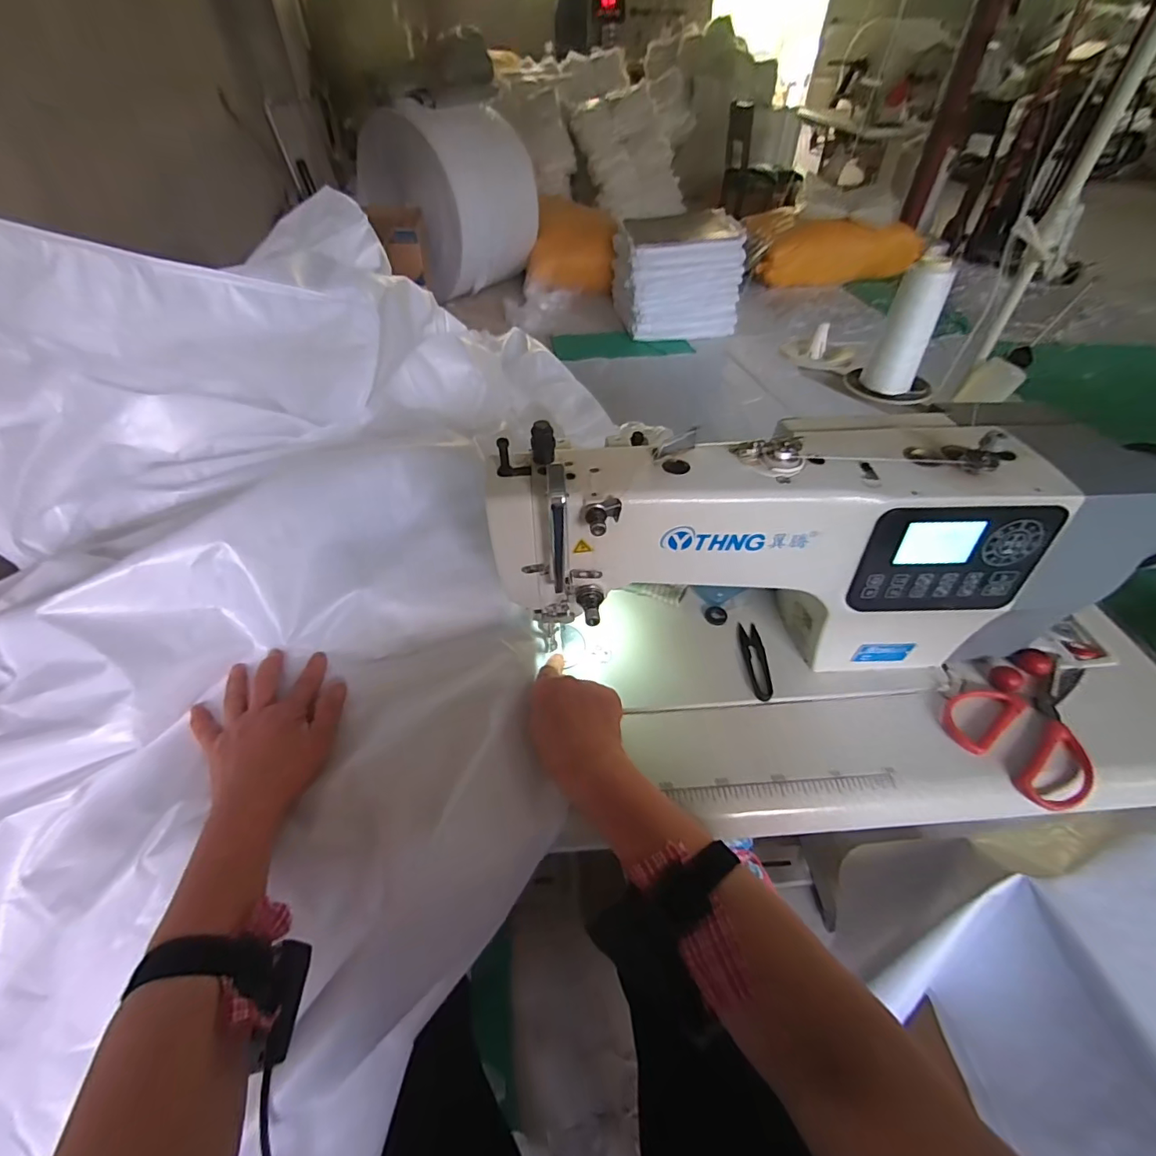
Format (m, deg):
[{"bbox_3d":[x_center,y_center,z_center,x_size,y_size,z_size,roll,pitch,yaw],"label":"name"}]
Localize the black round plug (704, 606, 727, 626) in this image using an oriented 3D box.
[{"bbox_3d":[0.159,0.043,0.600,0.025,0.004,0.025,0,46,0],"label":"black round plug"}]

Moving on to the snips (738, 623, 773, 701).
[{"bbox_3d":[0.191,0.087,0.555,0.023,0.006,0.098,1,46,1],"label":"snips"}]

